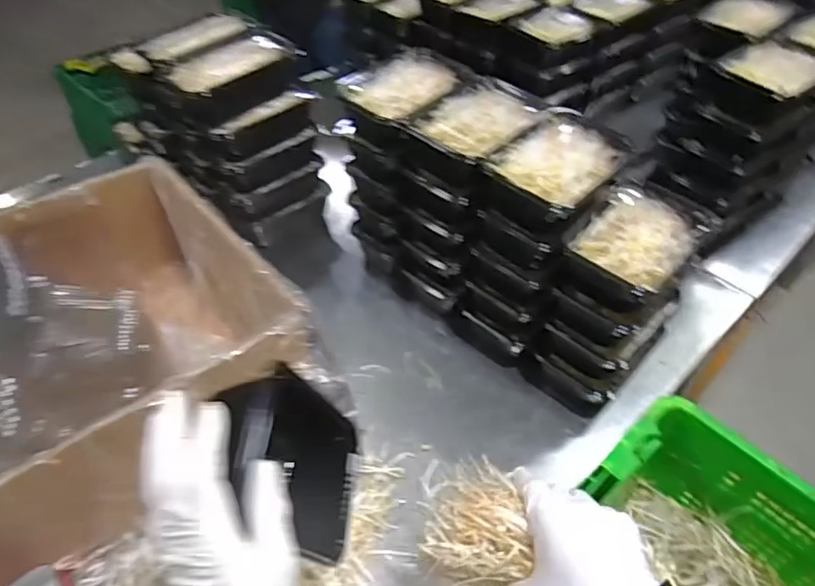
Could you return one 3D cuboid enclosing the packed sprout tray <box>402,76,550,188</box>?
[{"bbox_3d":[0.095,-0.211,0.748,0.134,0.051,0.184,35,55,29],"label":"packed sprout tray"}]

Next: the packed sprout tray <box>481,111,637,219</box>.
[{"bbox_3d":[0.180,-0.149,0.692,0.120,0.052,0.181,31,53,26],"label":"packed sprout tray"}]

